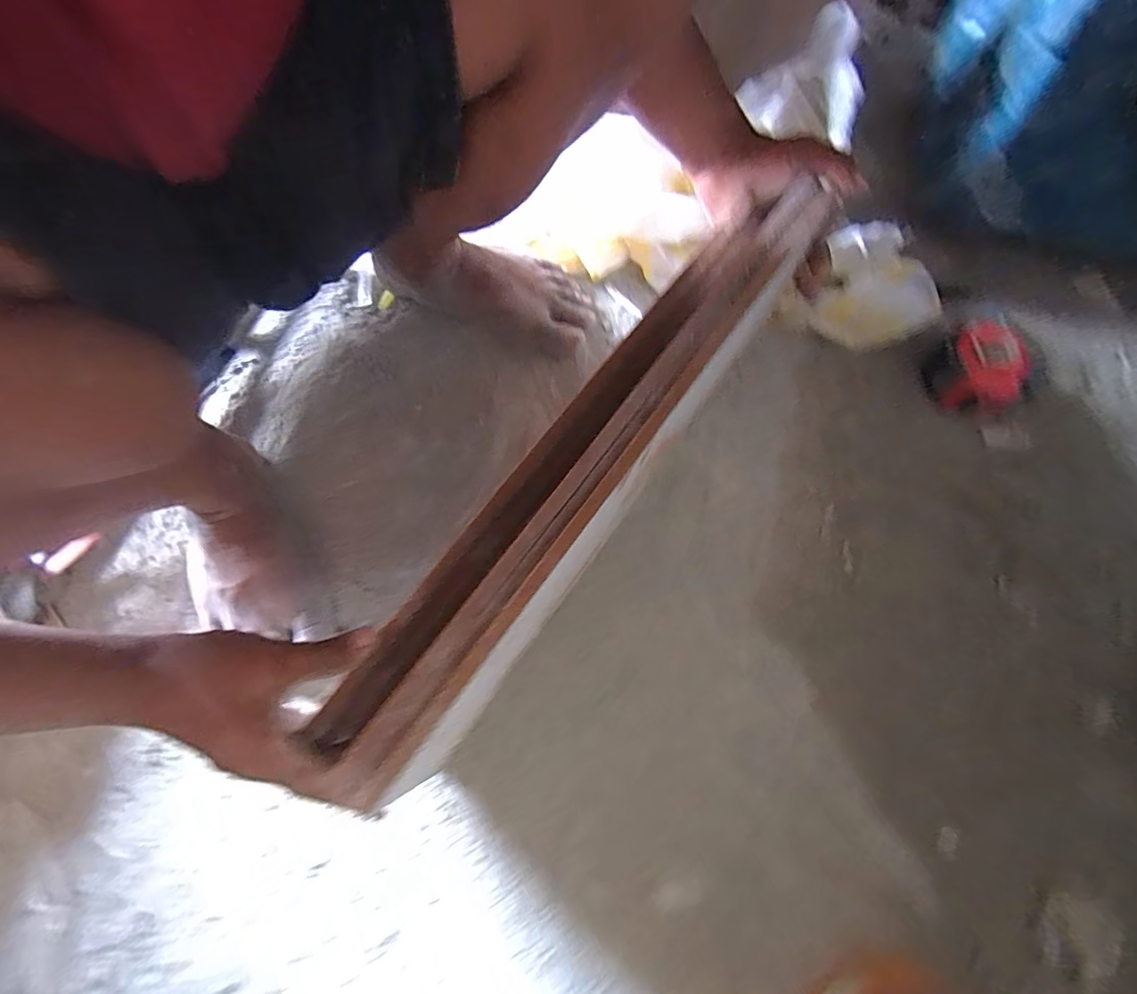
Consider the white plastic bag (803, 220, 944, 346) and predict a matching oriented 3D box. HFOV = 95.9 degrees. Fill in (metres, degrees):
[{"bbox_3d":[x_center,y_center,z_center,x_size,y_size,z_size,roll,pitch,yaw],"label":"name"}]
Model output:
[{"bbox_3d":[0.277,-0.193,0.475,0.095,0.064,0.091,11,70,7],"label":"white plastic bag"}]

